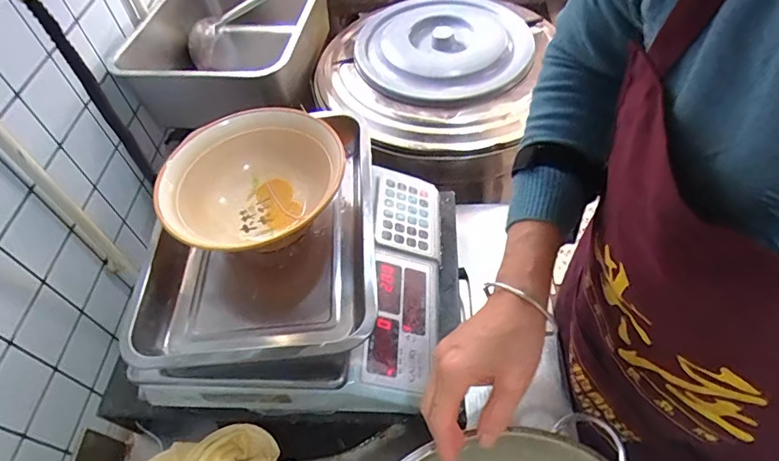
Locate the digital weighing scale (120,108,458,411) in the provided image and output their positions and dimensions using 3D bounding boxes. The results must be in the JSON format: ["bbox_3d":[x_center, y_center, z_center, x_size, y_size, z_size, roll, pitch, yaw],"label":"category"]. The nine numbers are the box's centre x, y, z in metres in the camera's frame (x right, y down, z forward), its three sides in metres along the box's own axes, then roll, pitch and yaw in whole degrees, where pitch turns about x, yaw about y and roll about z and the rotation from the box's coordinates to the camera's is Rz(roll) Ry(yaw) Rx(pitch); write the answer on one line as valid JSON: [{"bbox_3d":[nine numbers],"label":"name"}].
[{"bbox_3d":[-0.097,0.035,0.612,0.376,0.153,0.357,1,53,6],"label":"digital weighing scale"}]

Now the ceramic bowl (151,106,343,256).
[{"bbox_3d":[-0.162,-0.053,0.565,0.193,0.085,0.198,-3,53,4],"label":"ceramic bowl"}]

